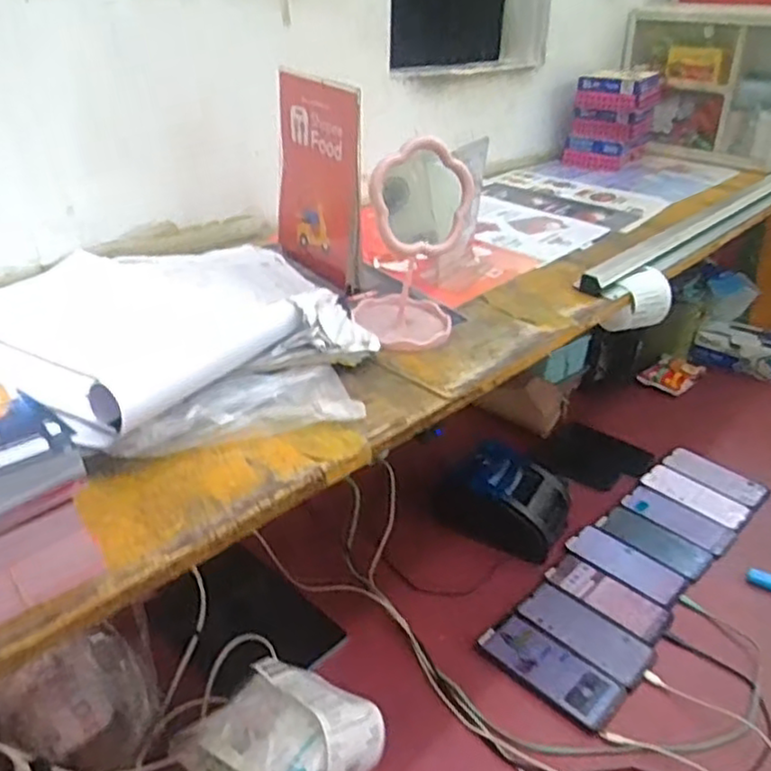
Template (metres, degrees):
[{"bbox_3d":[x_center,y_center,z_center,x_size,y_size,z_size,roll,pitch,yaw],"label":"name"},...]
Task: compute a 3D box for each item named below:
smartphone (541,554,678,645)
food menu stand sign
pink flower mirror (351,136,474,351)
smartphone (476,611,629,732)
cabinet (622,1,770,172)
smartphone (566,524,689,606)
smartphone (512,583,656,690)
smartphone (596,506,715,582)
[{"bbox_3d":[0.304,0.285,0.933,0.160,0.013,0.064,26,38,36],"label":"smartphone"},{"bbox_3d":[-0.076,-0.228,0.760,0.015,0.208,0.153,-18,37,-34],"label":"food menu stand sign"},{"bbox_3d":[0.025,-0.134,0.650,0.108,0.182,0.109,2,30,1],"label":"pink flower mirror"},{"bbox_3d":[0.201,0.342,0.831,0.075,0.010,0.165,-25,39,-38],"label":"smartphone"},{"bbox_3d":[0.655,-0.594,1.375,0.146,0.289,0.344,-17,34,-29],"label":"cabinet"},{"bbox_3d":[0.350,0.259,0.995,0.070,0.013,0.167,-19,36,-32],"label":"smartphone"},{"bbox_3d":[0.259,0.318,0.885,0.080,0.009,0.166,-24,38,-37],"label":"smartphone"},{"bbox_3d":[0.412,0.237,1.042,0.080,0.015,0.163,-23,38,-36],"label":"smartphone"}]

